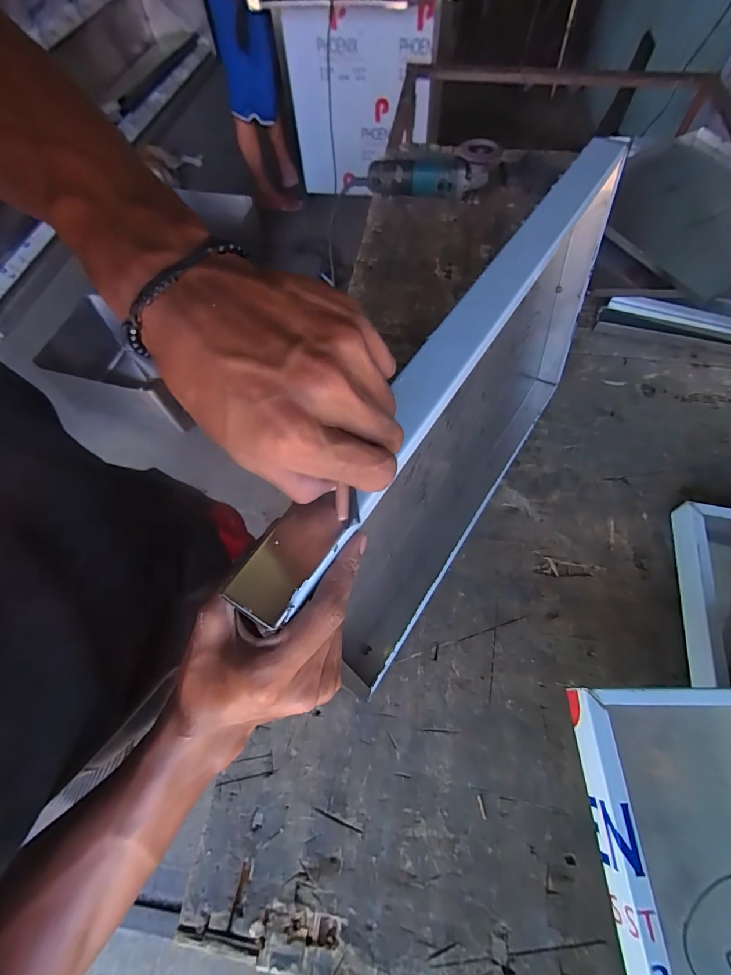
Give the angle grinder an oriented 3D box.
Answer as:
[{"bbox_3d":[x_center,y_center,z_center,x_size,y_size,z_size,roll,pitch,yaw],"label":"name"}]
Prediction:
[{"bbox_3d":[0.138,-0.721,0.932,0.307,0.097,0.088,10,64,7],"label":"angle grinder"}]

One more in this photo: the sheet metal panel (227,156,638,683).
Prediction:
[{"bbox_3d":[0.130,-0.065,0.455,0.085,0.340,0.558,29,67,17],"label":"sheet metal panel"}]

